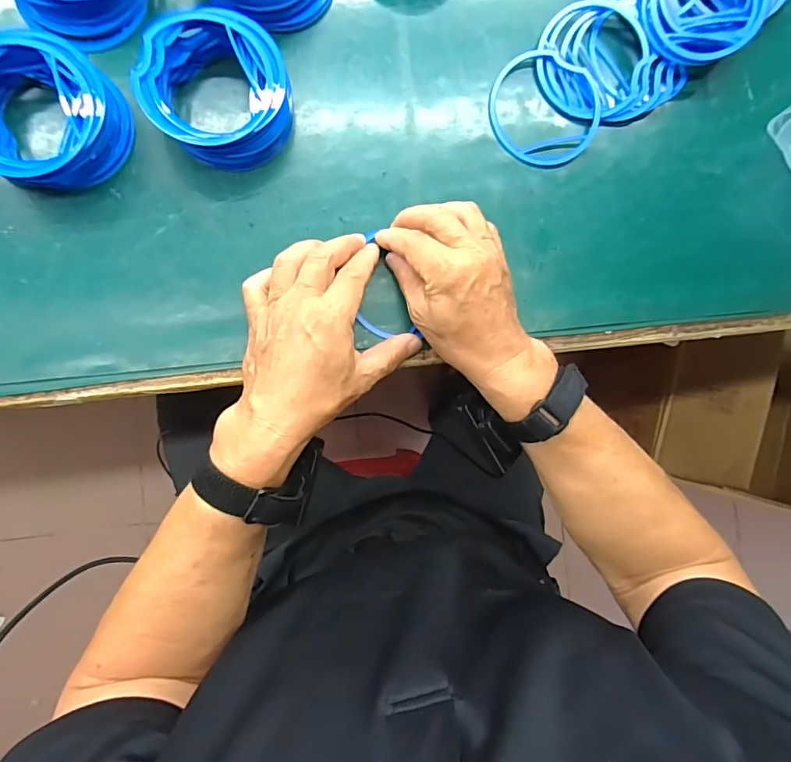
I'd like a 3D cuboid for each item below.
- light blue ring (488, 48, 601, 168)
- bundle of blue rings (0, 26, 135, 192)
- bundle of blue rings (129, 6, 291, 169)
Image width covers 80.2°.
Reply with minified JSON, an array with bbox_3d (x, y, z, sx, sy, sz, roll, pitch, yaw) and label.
[{"bbox_3d":[0.126,-0.230,0.393,0.092,0.010,0.097,0,89,-8],"label":"light blue ring"},{"bbox_3d":[-0.247,-0.184,0.328,0.094,0.032,0.097,0,89,-8],"label":"bundle of blue rings"},{"bbox_3d":[-0.130,-0.212,0.345,0.104,0.035,0.098,0,89,-8],"label":"bundle of blue rings"}]

